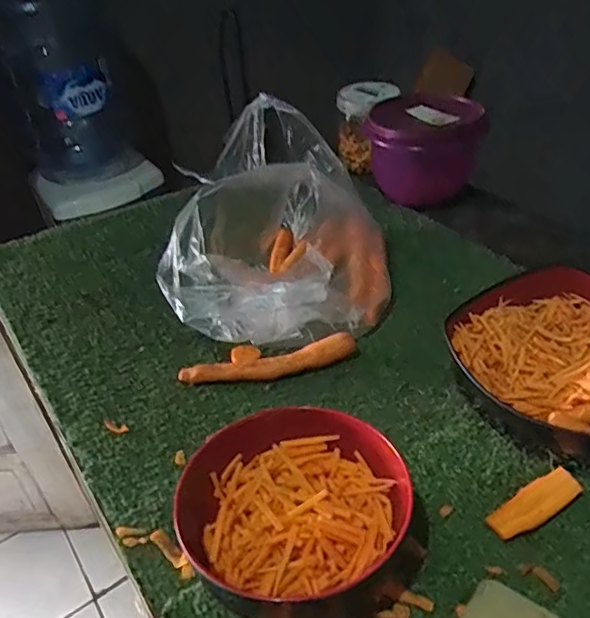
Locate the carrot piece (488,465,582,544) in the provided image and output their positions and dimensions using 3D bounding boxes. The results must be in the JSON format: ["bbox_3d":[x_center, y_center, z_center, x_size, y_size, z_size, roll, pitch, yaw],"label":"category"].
[{"bbox_3d":[0.167,0.135,0.394,0.074,0.013,0.025,-25,42,-25],"label":"carrot piece"}]

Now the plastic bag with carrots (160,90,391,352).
[{"bbox_3d":[-0.007,-0.077,0.575,0.197,0.158,0.286,1,38,7],"label":"plastic bag with carrots"}]

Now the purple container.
[{"bbox_3d":[0.158,-0.195,0.738,0.125,0.129,0.099,27,47,34],"label":"purple container"}]

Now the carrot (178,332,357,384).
[{"bbox_3d":[-0.024,0.049,0.520,0.160,0.024,0.022,-10,38,-8],"label":"carrot"}]

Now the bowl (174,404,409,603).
[{"bbox_3d":[0.001,0.130,0.378,0.146,0.057,0.119,-16,39,-16],"label":"bowl"}]

